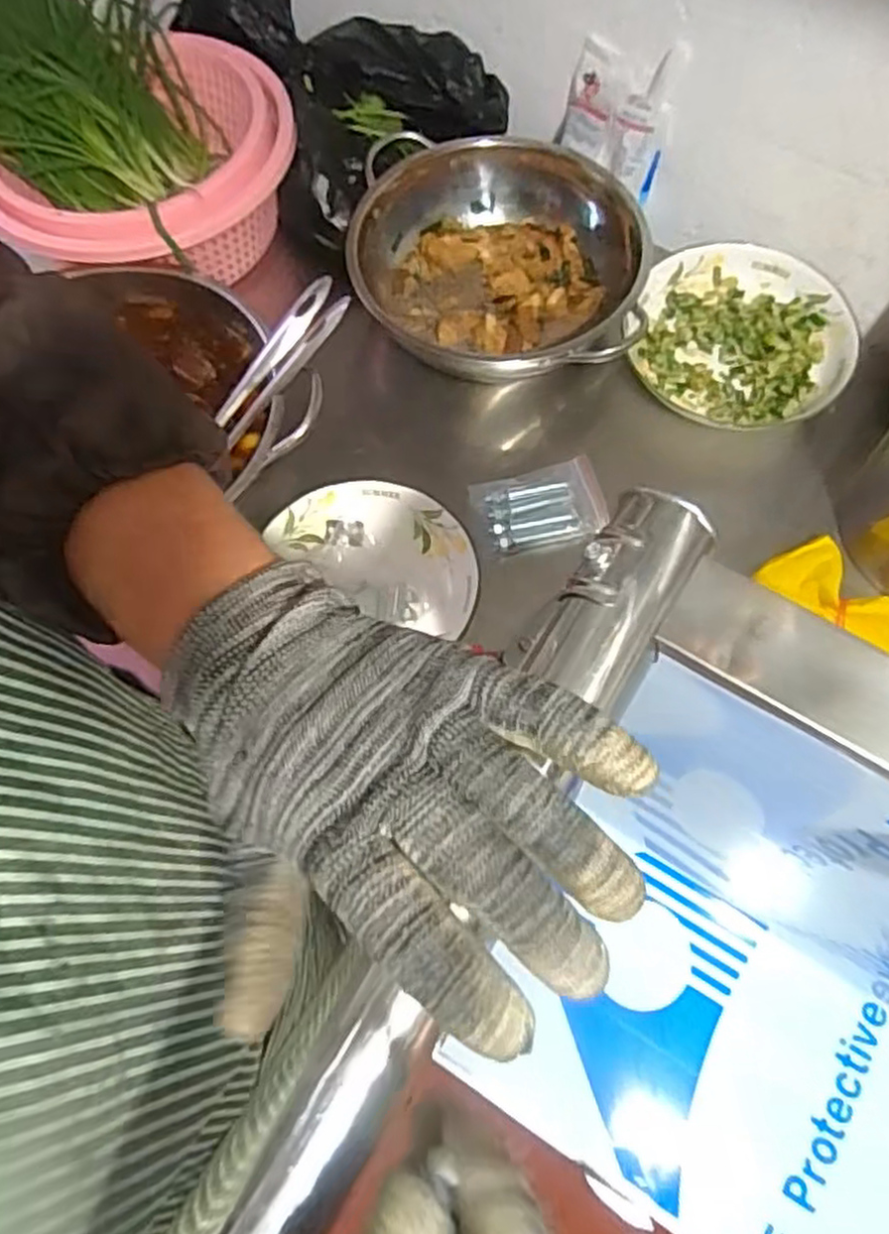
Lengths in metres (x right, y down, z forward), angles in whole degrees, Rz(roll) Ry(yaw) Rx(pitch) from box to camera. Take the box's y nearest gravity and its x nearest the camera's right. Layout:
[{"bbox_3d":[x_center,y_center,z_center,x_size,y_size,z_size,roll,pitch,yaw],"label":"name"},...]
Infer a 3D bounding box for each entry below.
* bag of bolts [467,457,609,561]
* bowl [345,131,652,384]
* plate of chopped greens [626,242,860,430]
[{"bbox_3d":[0.080,-0.089,0.636,0.105,0.009,0.072,-14,67,-6],"label":"bag of bolts"},{"bbox_3d":[0.043,-0.327,0.702,0.259,0.087,0.255,0,66,0],"label":"bowl"},{"bbox_3d":[0.272,-0.257,0.692,0.185,0.028,0.187,0,66,0],"label":"plate of chopped greens"}]

